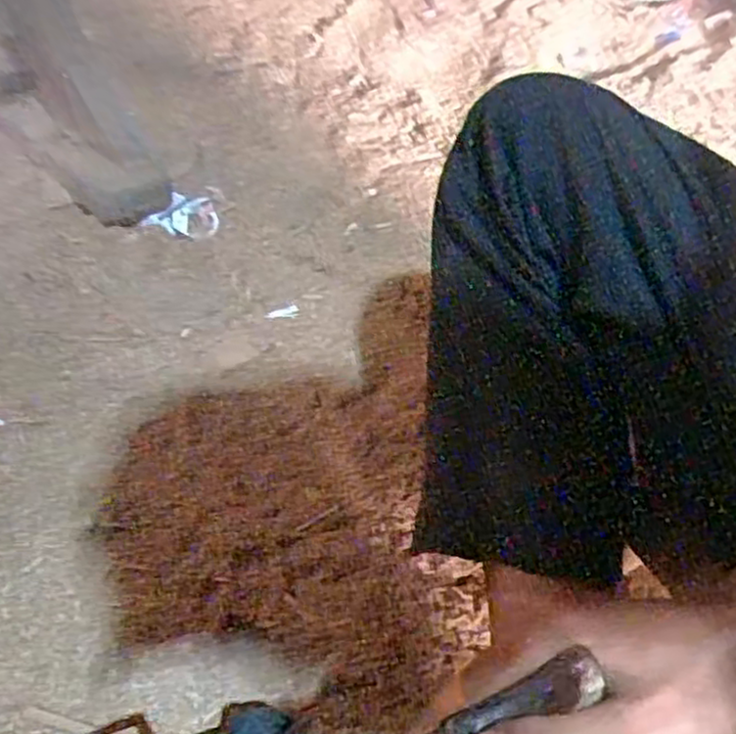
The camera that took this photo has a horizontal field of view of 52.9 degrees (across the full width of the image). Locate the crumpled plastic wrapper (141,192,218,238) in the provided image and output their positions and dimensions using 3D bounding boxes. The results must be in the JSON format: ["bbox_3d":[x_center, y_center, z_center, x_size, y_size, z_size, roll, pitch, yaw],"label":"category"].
[{"bbox_3d":[-0.217,-0.176,0.861,0.080,0.022,0.063,-5,49,0],"label":"crumpled plastic wrapper"}]

